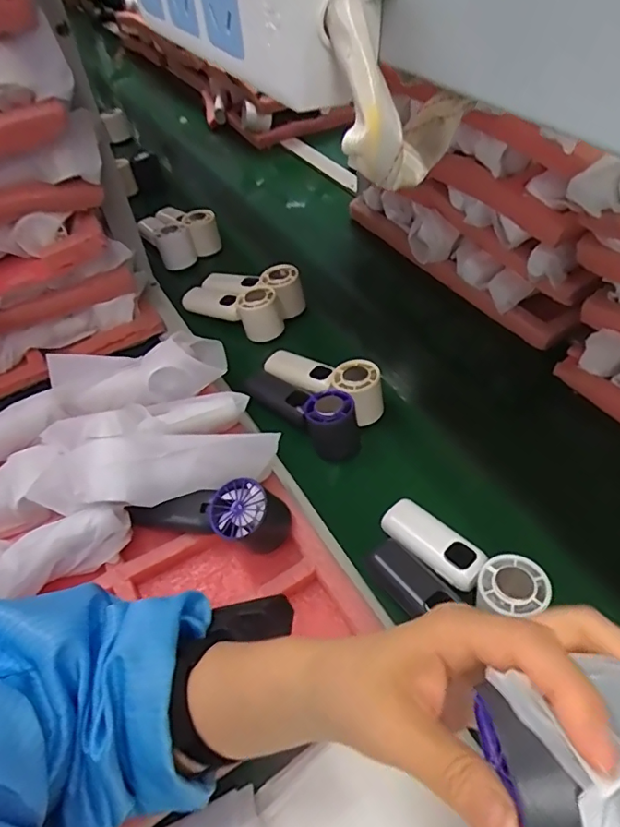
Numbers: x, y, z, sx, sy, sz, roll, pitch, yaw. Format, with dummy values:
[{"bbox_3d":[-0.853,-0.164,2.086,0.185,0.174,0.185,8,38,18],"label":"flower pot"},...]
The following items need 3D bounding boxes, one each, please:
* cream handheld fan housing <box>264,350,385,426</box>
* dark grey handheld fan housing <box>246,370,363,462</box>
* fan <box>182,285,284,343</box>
[{"bbox_3d":[0.018,-0.046,0.601,0.150,0.047,0.054,30,57,27],"label":"cream handheld fan housing"},{"bbox_3d":[-0.015,-0.011,0.575,0.164,0.051,0.060,33,59,29],"label":"dark grey handheld fan housing"},{"bbox_3d":[-0.109,-0.154,0.710,0.149,0.062,0.052,21,53,21],"label":"fan"}]

